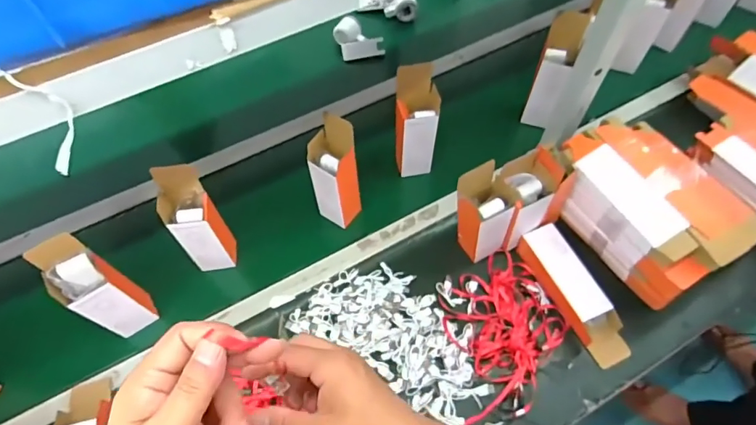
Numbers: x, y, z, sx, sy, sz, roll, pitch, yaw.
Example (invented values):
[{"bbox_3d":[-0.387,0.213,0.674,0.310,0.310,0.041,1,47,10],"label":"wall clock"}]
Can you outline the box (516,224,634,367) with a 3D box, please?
[{"bbox_3d":[0.337,0.136,0.785,0.072,0.050,0.251,-20,61,-11],"label":"box"}]

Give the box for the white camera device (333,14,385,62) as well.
[{"bbox_3d":[-0.050,-0.433,1.142,0.109,0.067,0.101,-11,60,-6],"label":"white camera device"}]

